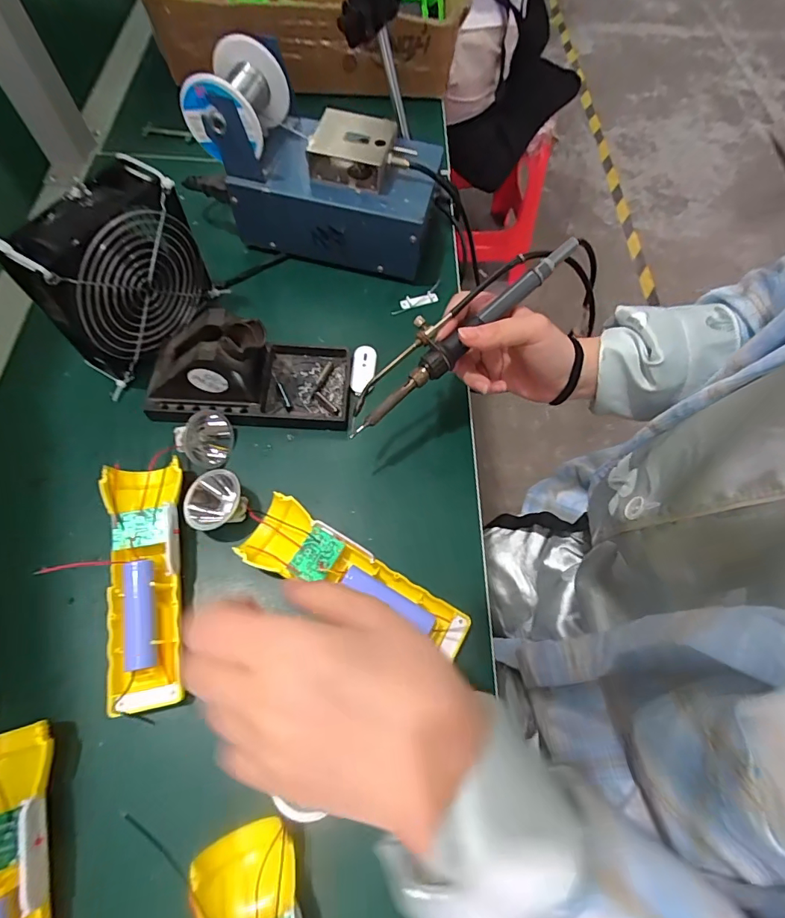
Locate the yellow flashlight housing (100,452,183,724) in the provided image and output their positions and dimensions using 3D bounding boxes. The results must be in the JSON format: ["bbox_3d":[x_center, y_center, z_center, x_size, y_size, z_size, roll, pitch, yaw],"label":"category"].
[{"bbox_3d":[-0.167,0.078,0.309,0.048,0.032,0.162,-9,65,-7],"label":"yellow flashlight housing"}]

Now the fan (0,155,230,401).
[{"bbox_3d":[-0.205,-0.139,0.354,0.051,0.122,0.128,26,66,10],"label":"fan"}]

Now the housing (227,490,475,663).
[{"bbox_3d":[-0.028,0.086,0.314,0.160,0.030,0.050,30,67,11],"label":"housing"}]

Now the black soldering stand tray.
[{"bbox_3d":[-0.115,-0.074,0.362,0.155,0.072,0.072,2,64,-2],"label":"black soldering stand tray"}]

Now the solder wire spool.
[{"bbox_3d":[-0.129,-0.294,0.383,0.065,0.066,0.076,12,64,3],"label":"solder wire spool"}]

